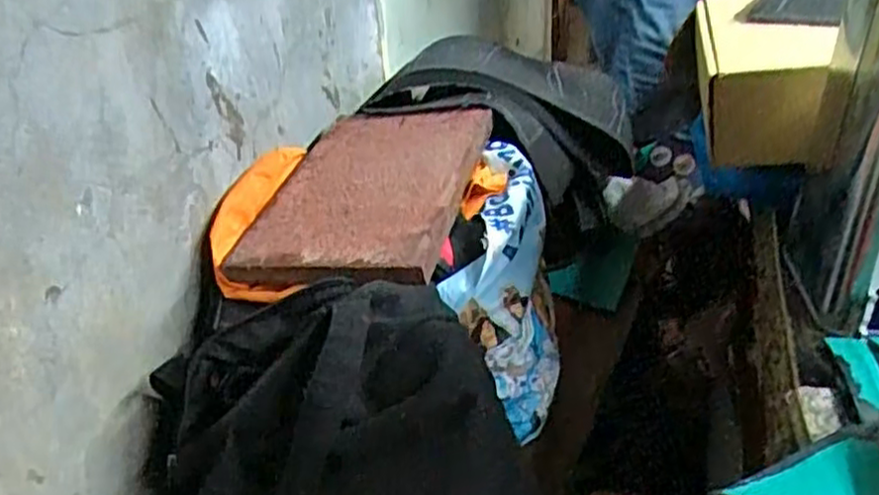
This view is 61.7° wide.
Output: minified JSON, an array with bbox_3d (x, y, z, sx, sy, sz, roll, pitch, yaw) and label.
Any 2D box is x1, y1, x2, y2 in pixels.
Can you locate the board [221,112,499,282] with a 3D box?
[{"bbox_3d":[-0.066,-0.061,0.690,0.181,0.026,0.288,5,36,13],"label":"board"}]

